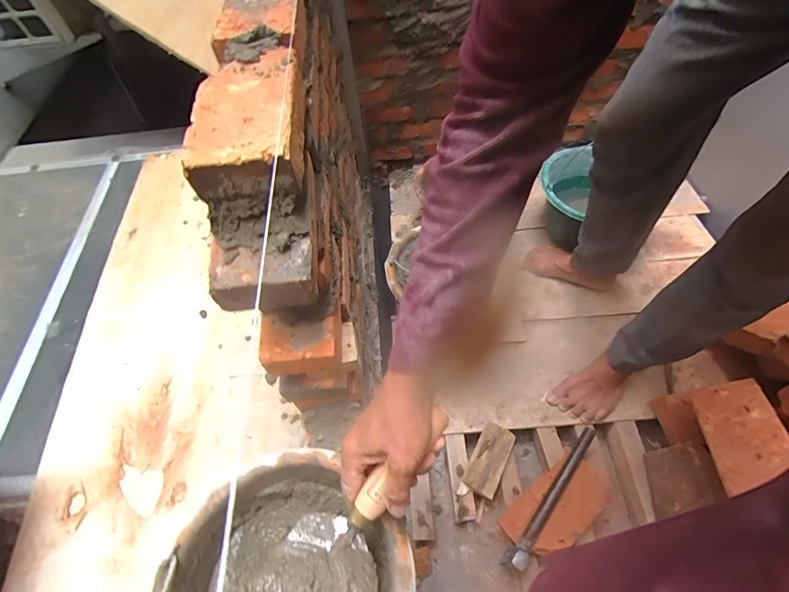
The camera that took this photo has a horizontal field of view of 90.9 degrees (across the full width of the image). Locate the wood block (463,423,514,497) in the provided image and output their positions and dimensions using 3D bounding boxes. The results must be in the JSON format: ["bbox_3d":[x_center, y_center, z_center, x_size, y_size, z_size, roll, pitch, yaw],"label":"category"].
[{"bbox_3d":[0.189,0.322,0.774,0.065,0.042,0.136,23,61,19],"label":"wood block"}]

